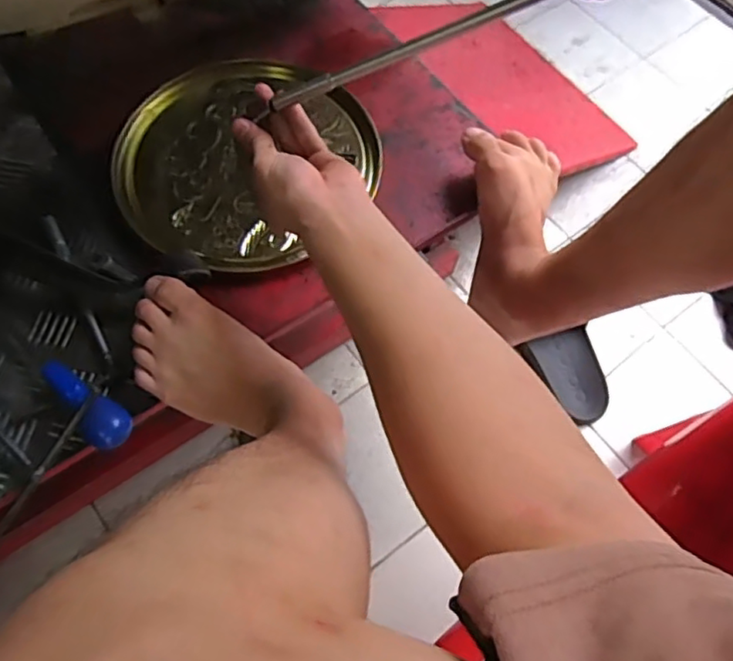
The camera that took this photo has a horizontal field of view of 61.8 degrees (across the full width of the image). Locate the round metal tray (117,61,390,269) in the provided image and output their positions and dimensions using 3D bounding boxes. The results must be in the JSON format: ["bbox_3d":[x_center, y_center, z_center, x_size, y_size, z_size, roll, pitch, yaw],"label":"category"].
[{"bbox_3d":[-0.121,-0.176,0.628,0.262,0.010,0.253,1,67,-1],"label":"round metal tray"}]

